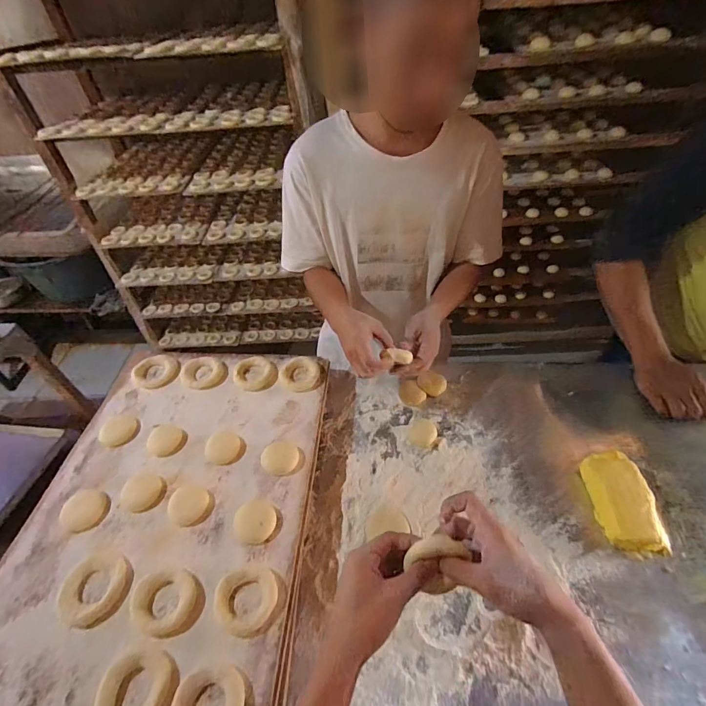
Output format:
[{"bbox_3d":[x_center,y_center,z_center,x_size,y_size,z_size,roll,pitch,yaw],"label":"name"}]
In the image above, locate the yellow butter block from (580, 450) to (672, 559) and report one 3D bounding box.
[{"bbox_3d":[0.418,0.224,0.595,0.088,0.039,0.159,-3,46,3],"label":"yellow butter block"}]

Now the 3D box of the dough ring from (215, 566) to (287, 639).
[{"bbox_3d":[-0.132,0.317,0.490,0.084,0.014,0.073,-6,46,-1],"label":"dough ring"}]

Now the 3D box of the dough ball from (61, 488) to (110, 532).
[{"bbox_3d":[-0.411,0.240,0.587,0.067,0.014,0.059,7,47,12],"label":"dough ball"}]

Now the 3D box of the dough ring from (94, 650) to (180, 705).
[{"bbox_3d":[-0.242,0.380,0.427,0.082,0.015,0.076,-3,46,3],"label":"dough ring"}]

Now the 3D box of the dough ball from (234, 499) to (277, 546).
[{"bbox_3d":[-0.142,0.244,0.553,0.058,0.016,0.054,-3,46,3],"label":"dough ball"}]

